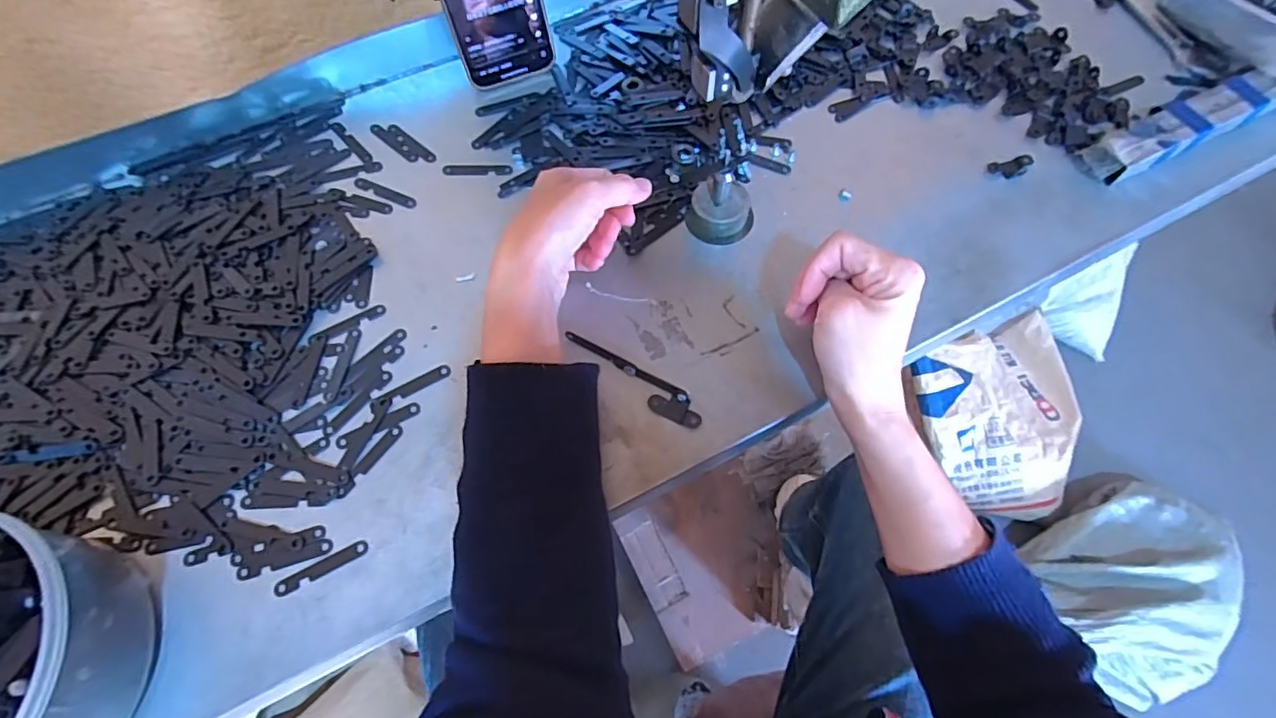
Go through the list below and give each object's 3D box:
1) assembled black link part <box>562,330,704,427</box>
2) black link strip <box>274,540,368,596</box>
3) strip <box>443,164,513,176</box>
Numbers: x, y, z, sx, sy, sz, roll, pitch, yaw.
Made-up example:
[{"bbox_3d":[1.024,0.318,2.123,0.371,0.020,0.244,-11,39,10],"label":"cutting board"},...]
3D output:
[{"bbox_3d":[-0.004,0.012,0.368,0.100,0.006,0.020,29,69,14],"label":"assembled black link part"},{"bbox_3d":[-0.177,0.117,0.330,0.052,0.004,0.009,-27,67,-11],"label":"black link strip"},{"bbox_3d":[-0.121,-0.143,0.443,0.052,0.004,0.010,2,65,3],"label":"strip"}]

